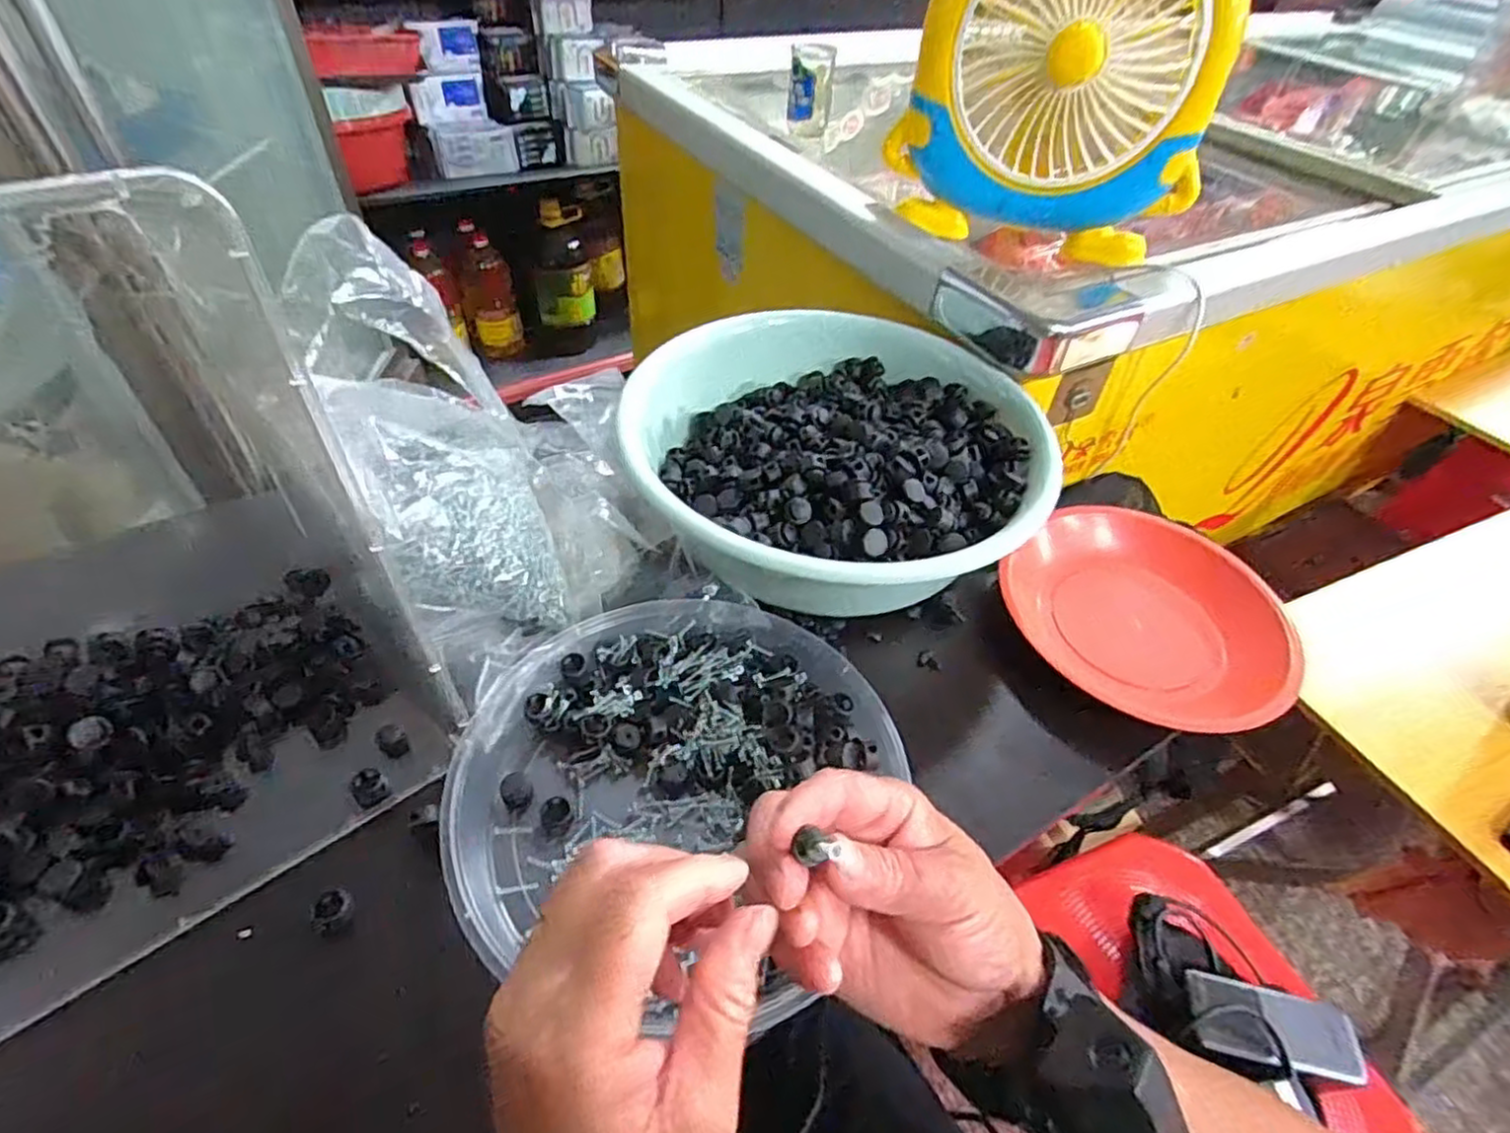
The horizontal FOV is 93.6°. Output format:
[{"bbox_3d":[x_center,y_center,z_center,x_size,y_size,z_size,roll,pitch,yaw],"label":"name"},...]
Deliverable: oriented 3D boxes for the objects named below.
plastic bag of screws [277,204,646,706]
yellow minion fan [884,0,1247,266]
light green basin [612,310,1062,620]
[{"bbox_3d":[-0.154,-0.069,0.420,0.170,0.184,0.175,-28,55,-27],"label":"plastic bag of screws"},{"bbox_3d":[0.255,-0.406,0.580,0.243,0.253,0.070,14,48,8],"label":"yellow minion fan"},{"bbox_3d":[0.054,-0.079,0.518,0.285,0.079,0.277,3,47,-3],"label":"light green basin"}]

